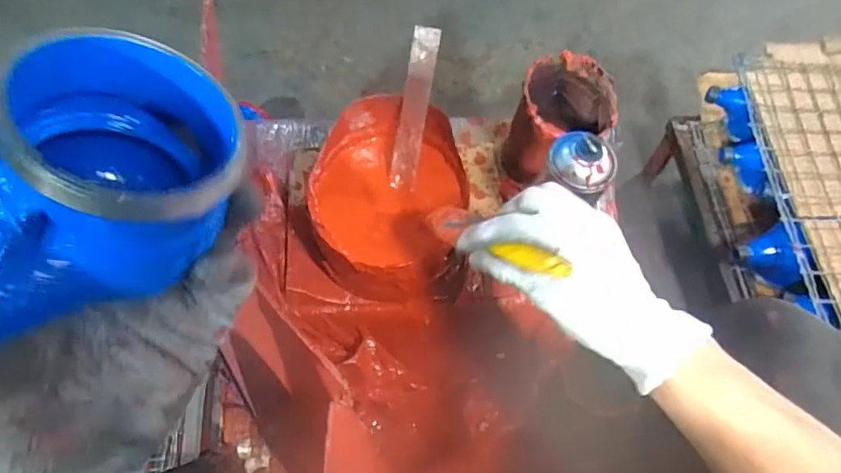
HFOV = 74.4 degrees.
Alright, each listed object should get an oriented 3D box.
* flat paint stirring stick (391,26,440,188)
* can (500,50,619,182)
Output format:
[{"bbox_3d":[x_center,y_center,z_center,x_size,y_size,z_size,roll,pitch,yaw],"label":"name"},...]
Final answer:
[{"bbox_3d":[-0.006,-0.124,0.545,0.025,0.005,0.155,10,107,-2],"label":"flat paint stirring stick"},{"bbox_3d":[0.157,-0.127,0.635,0.103,0.111,0.111,1,63,-2],"label":"can"}]

